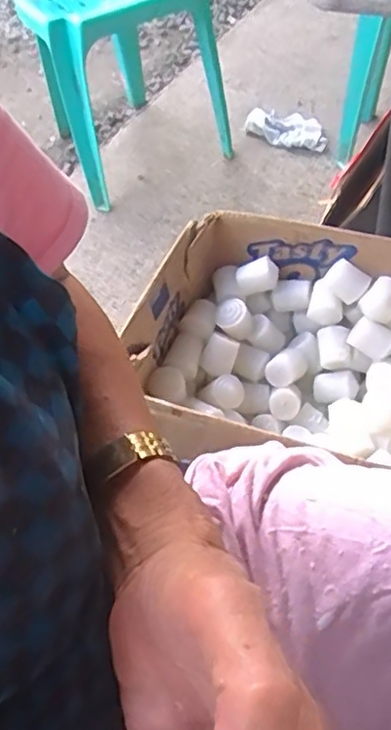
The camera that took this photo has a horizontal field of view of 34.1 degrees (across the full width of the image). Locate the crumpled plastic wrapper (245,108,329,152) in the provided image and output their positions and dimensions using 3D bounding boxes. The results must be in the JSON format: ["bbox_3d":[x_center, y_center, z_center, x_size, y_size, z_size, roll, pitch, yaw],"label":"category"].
[{"bbox_3d":[0.256,-0.640,1.733,0.256,0.034,0.134,34,62,29],"label":"crumpled plastic wrapper"}]

